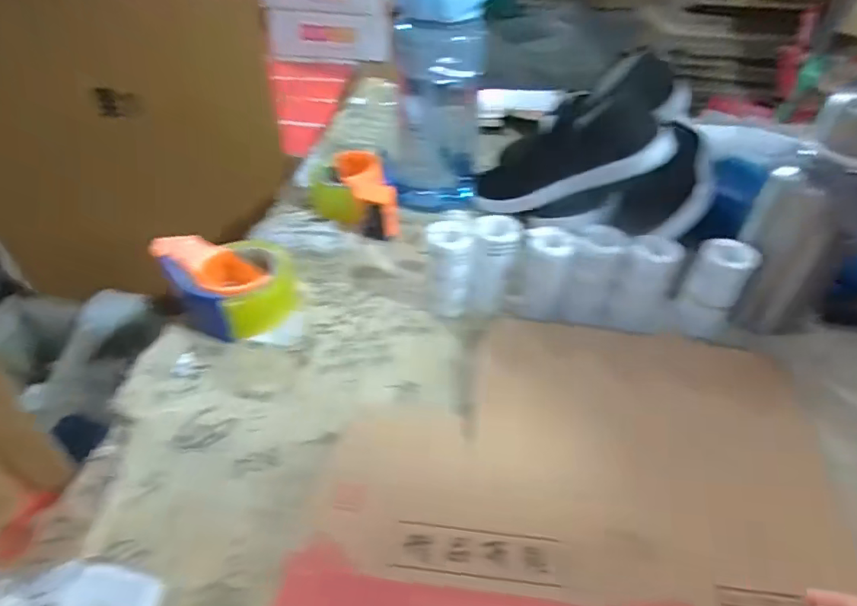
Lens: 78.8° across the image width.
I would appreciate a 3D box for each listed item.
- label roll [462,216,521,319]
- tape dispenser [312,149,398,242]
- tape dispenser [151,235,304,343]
[{"bbox_3d":[0.067,-0.040,0.547,0.045,0.088,0.053,10,44,9],"label":"label roll"},{"bbox_3d":[-0.101,-0.146,0.692,0.110,0.063,0.157,-6,44,-8],"label":"tape dispenser"},{"bbox_3d":[-0.211,-0.030,0.555,0.115,0.059,0.106,32,51,28],"label":"tape dispenser"}]

